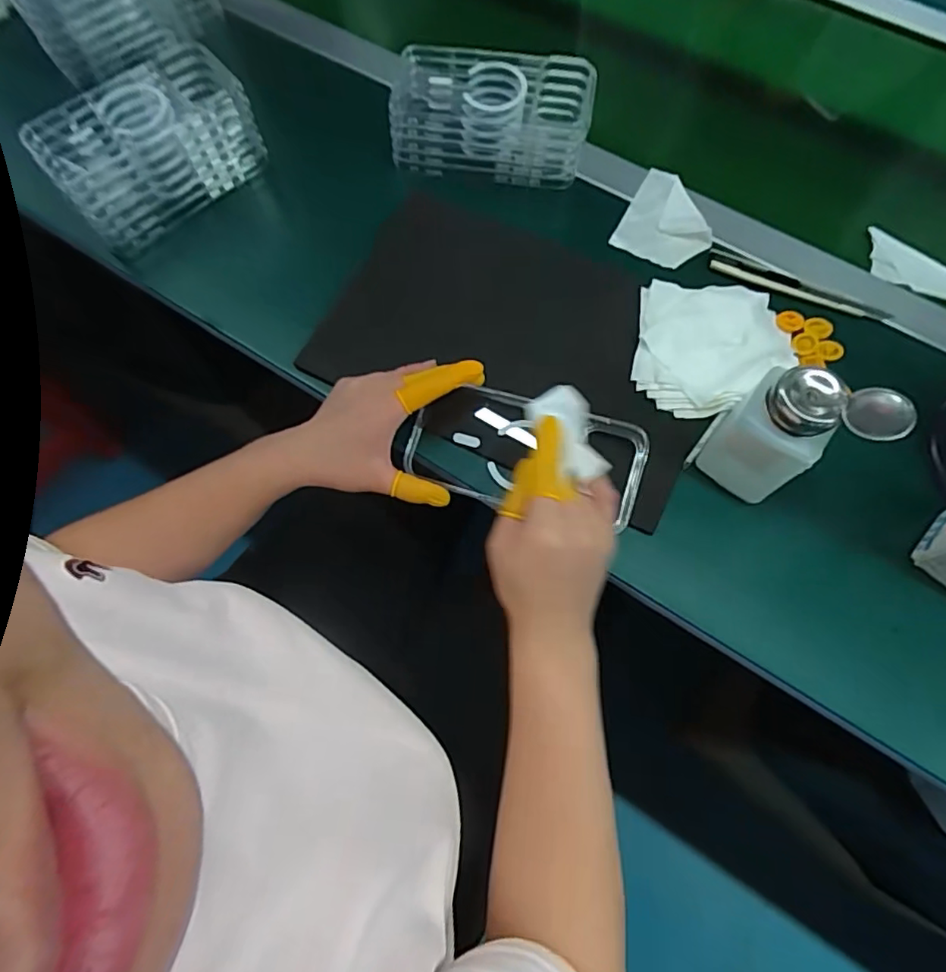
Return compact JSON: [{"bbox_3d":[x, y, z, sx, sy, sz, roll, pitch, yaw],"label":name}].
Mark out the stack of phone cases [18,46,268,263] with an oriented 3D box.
[{"bbox_3d":[-0.267,-0.284,0.483,0.165,0.072,0.096,-37,74,-11],"label":"stack of phone cases"}]

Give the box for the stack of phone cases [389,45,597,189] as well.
[{"bbox_3d":[0.014,-0.325,0.501,0.173,0.056,0.090,11,72,5],"label":"stack of phone cases"}]

